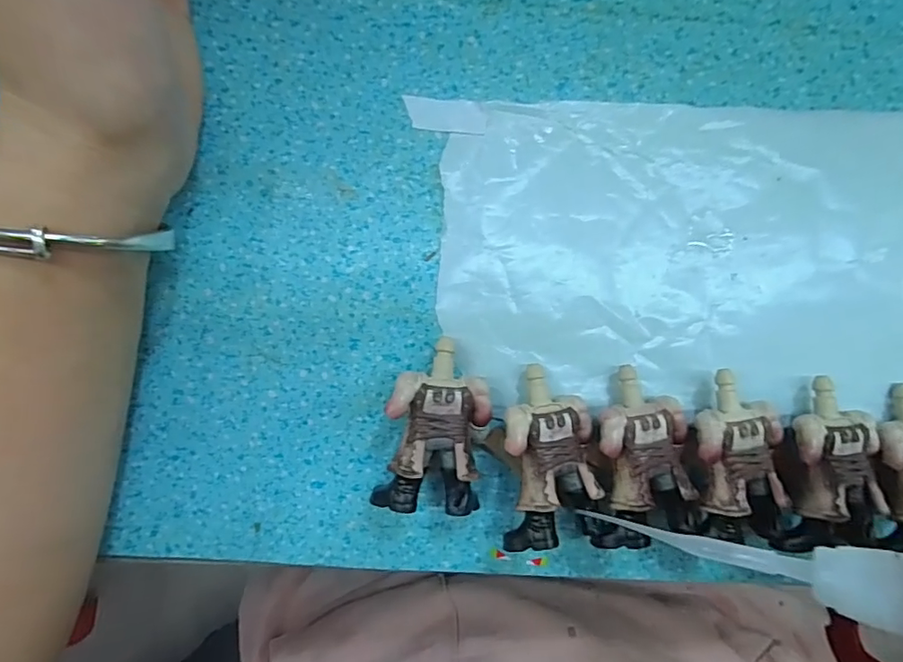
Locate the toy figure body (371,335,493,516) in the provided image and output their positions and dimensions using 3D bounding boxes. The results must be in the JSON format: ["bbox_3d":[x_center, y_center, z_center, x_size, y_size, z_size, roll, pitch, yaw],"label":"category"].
[{"bbox_3d":[-0.005,0.033,0.187,0.035,0.019,0.058,7,91,-2],"label":"toy figure body"}]

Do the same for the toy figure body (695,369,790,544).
[{"bbox_3d":[0.101,0.044,0.189,0.032,0.022,0.056,0,92,-2],"label":"toy figure body"}]

